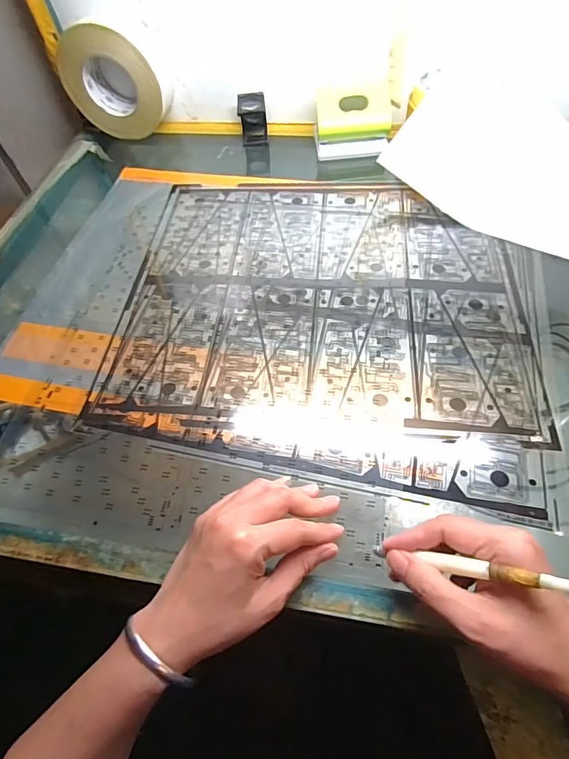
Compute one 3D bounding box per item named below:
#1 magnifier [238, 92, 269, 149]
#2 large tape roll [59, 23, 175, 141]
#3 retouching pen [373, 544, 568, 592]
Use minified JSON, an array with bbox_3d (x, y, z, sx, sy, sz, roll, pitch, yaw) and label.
[{"bbox_3d":[-0.046,-0.382,0.597,0.039,0.056,0.043,-4,58,2],"label":"magnifier"},{"bbox_3d":[-0.240,-0.424,0.586,0.138,0.131,0.056,6,59,8],"label":"large tape roll"},{"bbox_3d":[0.112,0.112,0.240,0.141,0.011,0.006,-10,48,44],"label":"retouching pen"}]

